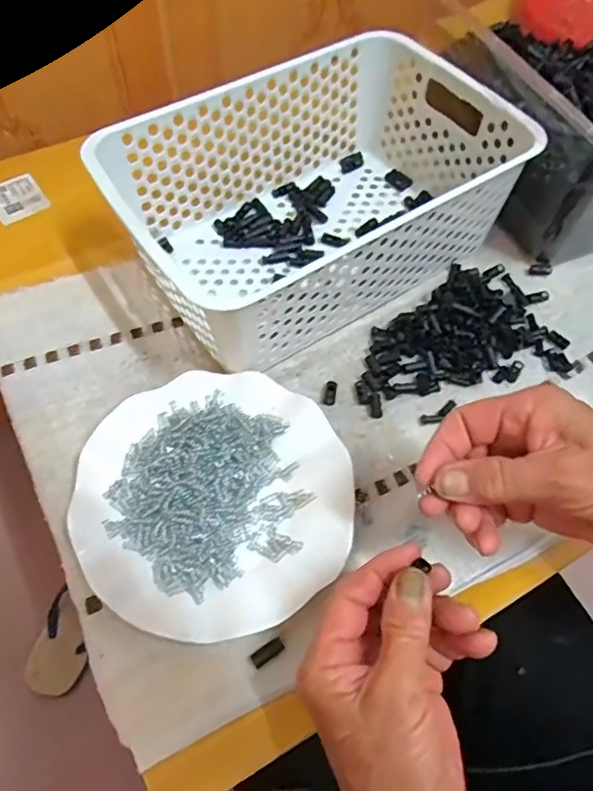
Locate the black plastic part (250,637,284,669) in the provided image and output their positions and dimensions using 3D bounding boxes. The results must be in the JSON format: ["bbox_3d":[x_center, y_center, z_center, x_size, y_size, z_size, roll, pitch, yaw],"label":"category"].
[{"bbox_3d":[-0.017,0.157,0.347,0.021,0.004,0.009,-29,64,-20],"label":"black plastic part"}]

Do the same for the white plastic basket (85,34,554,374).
[{"bbox_3d":[0.012,-0.164,0.478,0.302,0.123,0.201,-28,64,-20],"label":"white plastic basket"}]

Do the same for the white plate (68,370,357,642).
[{"bbox_3d":[-0.056,0.067,0.387,0.176,0.025,0.176,2,58,-3],"label":"white plate"}]

